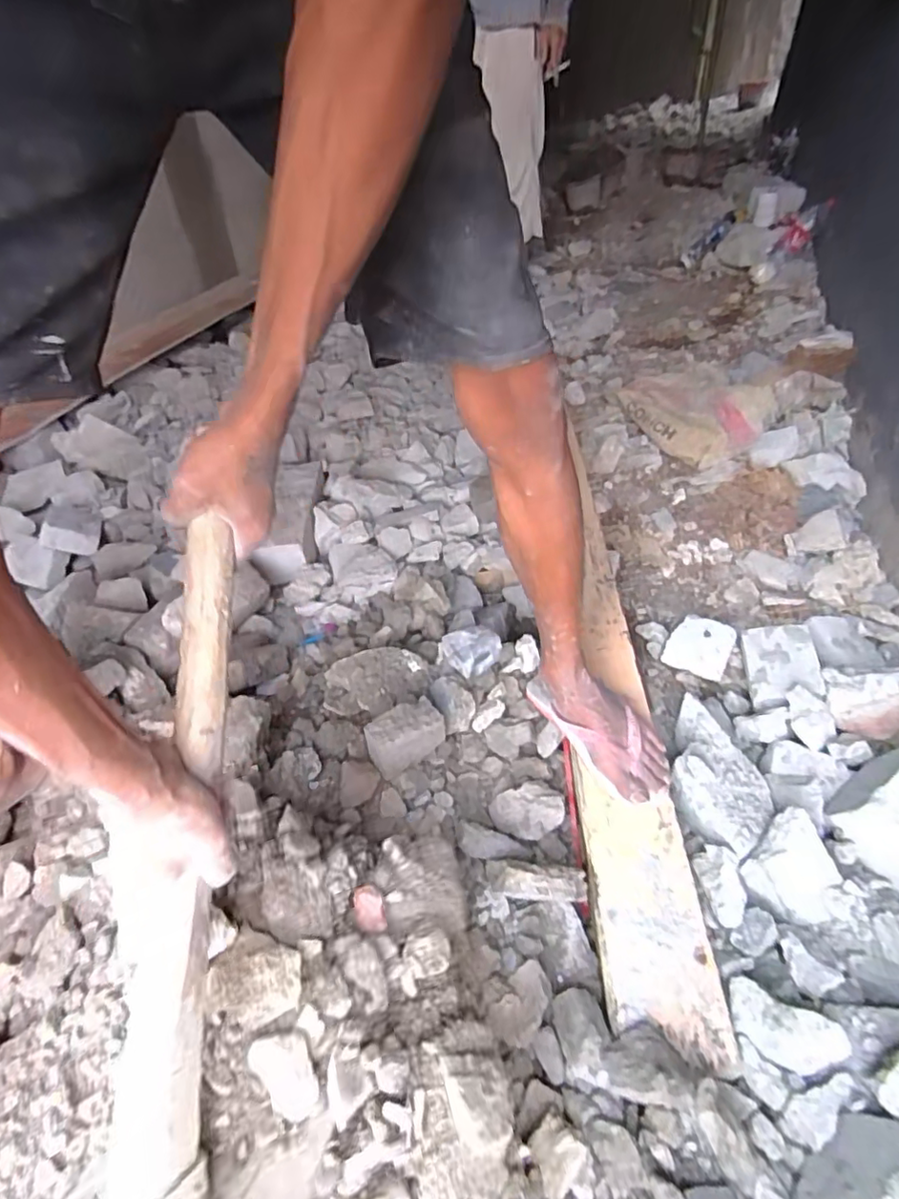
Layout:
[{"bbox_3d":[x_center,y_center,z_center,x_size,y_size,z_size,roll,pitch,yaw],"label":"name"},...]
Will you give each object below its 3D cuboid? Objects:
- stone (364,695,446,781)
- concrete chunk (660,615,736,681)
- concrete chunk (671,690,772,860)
[{"bbox_3d":[-0.061,0.185,0.787,0.106,0.052,0.064,-31,50,-26],"label":"stone"},{"bbox_3d":[0.438,0.082,1.008,0.106,0.054,0.102,21,49,23],"label":"concrete chunk"},{"bbox_3d":[0.366,0.237,0.810,0.132,0.056,0.229,-17,46,-14],"label":"concrete chunk"}]

